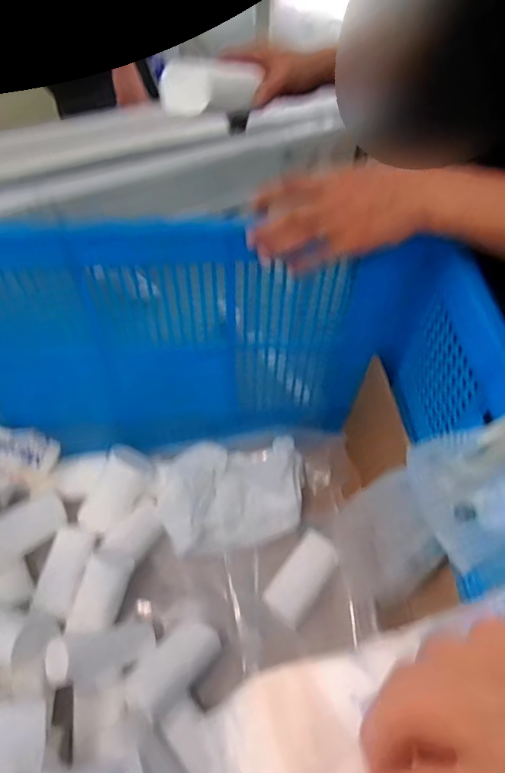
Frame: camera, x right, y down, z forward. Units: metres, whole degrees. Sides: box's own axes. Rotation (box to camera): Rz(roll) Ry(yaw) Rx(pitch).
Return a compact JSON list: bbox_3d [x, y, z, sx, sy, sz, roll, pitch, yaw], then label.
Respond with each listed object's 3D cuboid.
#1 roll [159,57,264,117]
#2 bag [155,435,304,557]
[{"bbox_3d":[-0.046,-0.339,0.560,0.054,0.049,0.119,26,38,17],"label":"roll"},{"bbox_3d":[-0.036,0.179,0.809,0.235,0.099,0.173,-5,92,3],"label":"bag"}]

